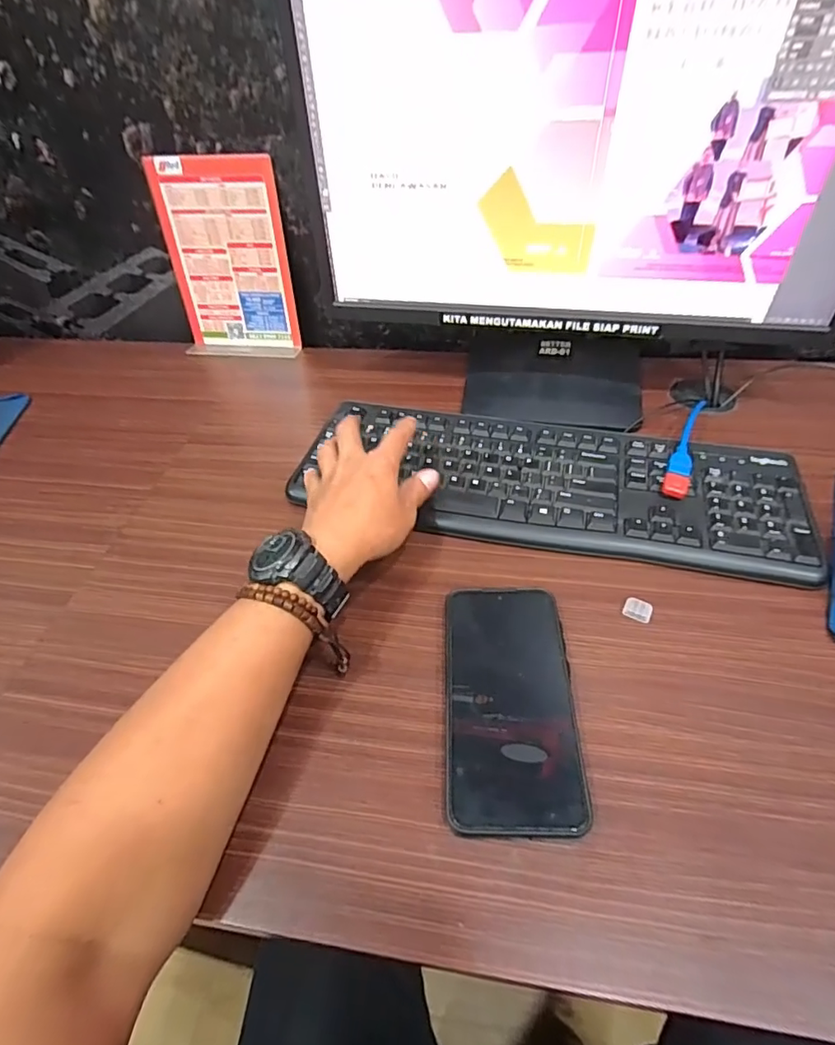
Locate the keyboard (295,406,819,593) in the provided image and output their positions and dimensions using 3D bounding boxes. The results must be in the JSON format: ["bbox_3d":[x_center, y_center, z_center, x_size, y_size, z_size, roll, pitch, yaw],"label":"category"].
[{"bbox_3d":[0.108,-0.040,0.470,0.428,0.017,0.164,12,51,15],"label":"keyboard"}]

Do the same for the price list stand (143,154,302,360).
[{"bbox_3d":[-0.230,-0.311,0.637,0.149,0.206,0.055,3,47,7],"label":"price list stand"}]

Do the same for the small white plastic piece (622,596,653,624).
[{"bbox_3d":[0.161,0.063,0.382,0.019,0.005,0.016,19,53,20],"label":"small white plastic piece"}]

